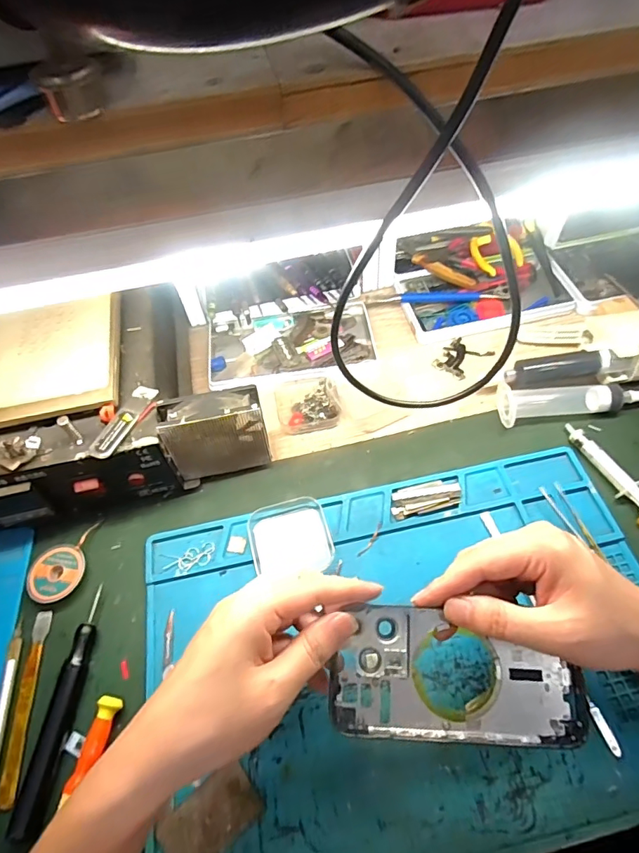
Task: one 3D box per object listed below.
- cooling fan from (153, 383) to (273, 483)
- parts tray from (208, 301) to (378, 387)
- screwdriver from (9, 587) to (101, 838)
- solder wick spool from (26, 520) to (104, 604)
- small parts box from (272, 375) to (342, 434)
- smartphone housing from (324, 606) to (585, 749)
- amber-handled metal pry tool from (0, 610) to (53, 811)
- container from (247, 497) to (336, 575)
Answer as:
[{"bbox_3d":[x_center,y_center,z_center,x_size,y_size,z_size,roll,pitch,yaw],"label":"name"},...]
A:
[{"bbox_3d":[-0.087,0.009,0.408,0.082,0.090,0.035,-13,57,-4],"label":"cooling fan"},{"bbox_3d":[-0.031,-0.091,0.513,0.175,0.018,0.094,-10,57,-2],"label":"parts tray"},{"bbox_3d":[-0.181,0.193,0.333,0.017,0.013,0.149,0,57,4],"label":"screwdriver"},{"bbox_3d":[-0.210,0.114,0.389,0.058,0.008,0.053,-2,57,3],"label":"solder wick spool"},{"bbox_3d":[-0.012,-0.025,0.461,0.059,0.015,0.062,-15,57,-5],"label":"small parts box"},{"bbox_3d":[0.082,0.147,0.282,0.145,0.007,0.069,2,72,2],"label":"smartphone housing"},{"bbox_3d":[-0.211,0.197,0.339,0.013,0.004,0.121,-7,57,0],"label":"amber-handled metal pry tool"},{"bbox_3d":[-0.024,0.091,0.385,0.063,0.015,0.059,-13,57,-5],"label":"container"}]

